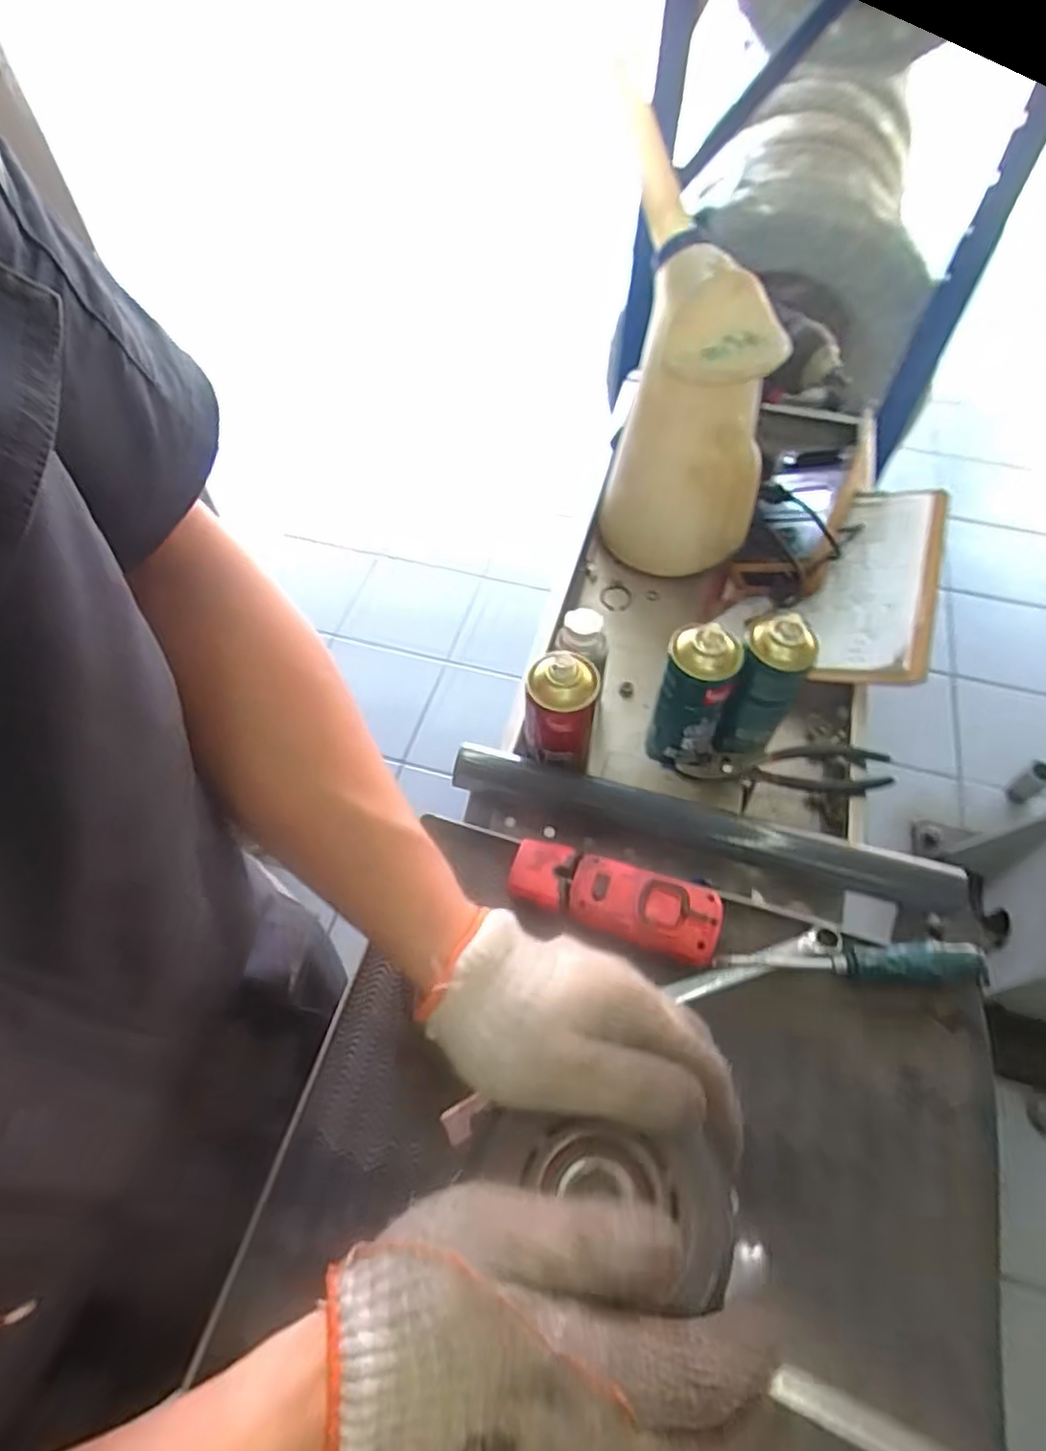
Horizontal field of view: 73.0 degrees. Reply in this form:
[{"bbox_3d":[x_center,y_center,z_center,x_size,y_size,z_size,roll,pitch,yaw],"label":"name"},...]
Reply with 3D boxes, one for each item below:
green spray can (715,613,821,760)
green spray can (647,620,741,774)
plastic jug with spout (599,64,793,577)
[{"bbox_3d":[0.224,-0.031,0.655,0.060,0.157,0.055,0,57,0],"label":"green spray can"},{"bbox_3d":[0.160,-0.027,0.661,0.062,0.155,0.057,0,57,0],"label":"green spray can"},{"bbox_3d":[0.181,-0.332,0.785,0.183,0.334,0.117,15,58,10],"label":"plastic jug with spout"}]

